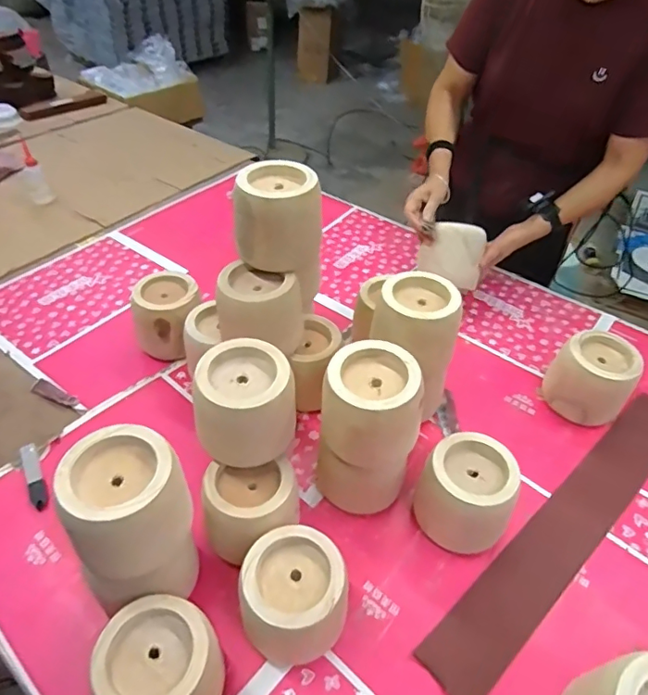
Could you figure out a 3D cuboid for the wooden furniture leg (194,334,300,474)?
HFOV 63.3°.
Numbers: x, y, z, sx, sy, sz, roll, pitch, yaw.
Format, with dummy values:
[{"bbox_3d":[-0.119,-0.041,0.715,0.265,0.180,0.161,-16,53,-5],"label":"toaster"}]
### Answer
[{"bbox_3d":[-0.110,0.074,0.713,0.126,0.119,0.118,-16,47,-18],"label":"wooden furniture leg"}]

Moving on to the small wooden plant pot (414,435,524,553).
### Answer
[{"bbox_3d":[0.205,0.222,0.769,0.126,0.141,0.133,25,48,21],"label":"small wooden plant pot"}]

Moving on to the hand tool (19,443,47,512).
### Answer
[{"bbox_3d":[-0.468,0.206,0.848,0.026,0.010,0.138,-23,49,-23],"label":"hand tool"}]

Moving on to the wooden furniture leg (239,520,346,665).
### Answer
[{"bbox_3d":[-0.038,0.314,0.673,0.128,0.136,0.137,-13,46,-14],"label":"wooden furniture leg"}]

